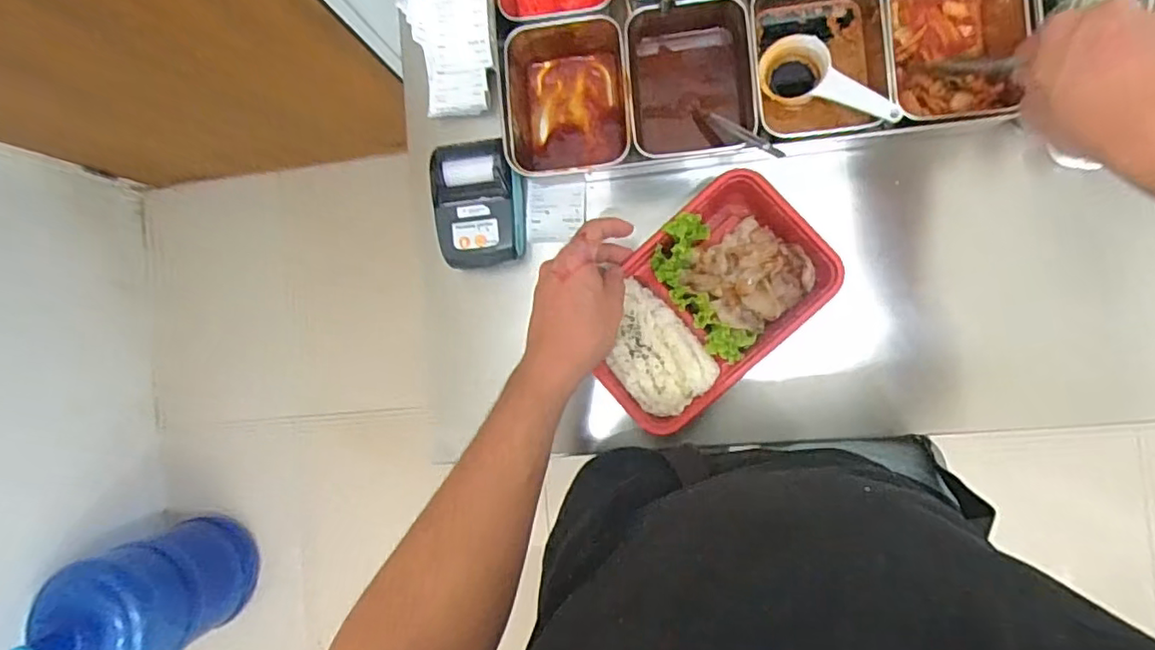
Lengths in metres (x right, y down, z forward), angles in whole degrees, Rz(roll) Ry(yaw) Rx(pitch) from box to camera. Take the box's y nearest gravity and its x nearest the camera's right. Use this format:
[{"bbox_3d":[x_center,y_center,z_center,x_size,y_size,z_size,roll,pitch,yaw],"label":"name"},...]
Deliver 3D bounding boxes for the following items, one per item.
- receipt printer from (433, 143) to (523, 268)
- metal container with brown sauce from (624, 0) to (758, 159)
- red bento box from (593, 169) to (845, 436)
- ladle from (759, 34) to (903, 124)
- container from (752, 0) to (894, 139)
[{"bbox_3d":[-0.090,-0.111,0.573,0.081,0.040,0.112,-5,88,5],"label":"receipt printer"},{"bbox_3d":[0.097,-0.216,0.552,0.104,0.065,0.116,-7,88,5],"label":"metal container with brown sauce"},{"bbox_3d":[0.108,-0.018,0.543,0.215,0.042,0.136,-44,85,3],"label":"red bento box"},{"bbox_3d":[0.210,-0.199,0.522,0.123,0.027,0.056,39,92,25],"label":"ladle"},{"bbox_3d":[0.203,-0.228,0.539,0.105,0.070,0.139,-4,88,5],"label":"container"}]

